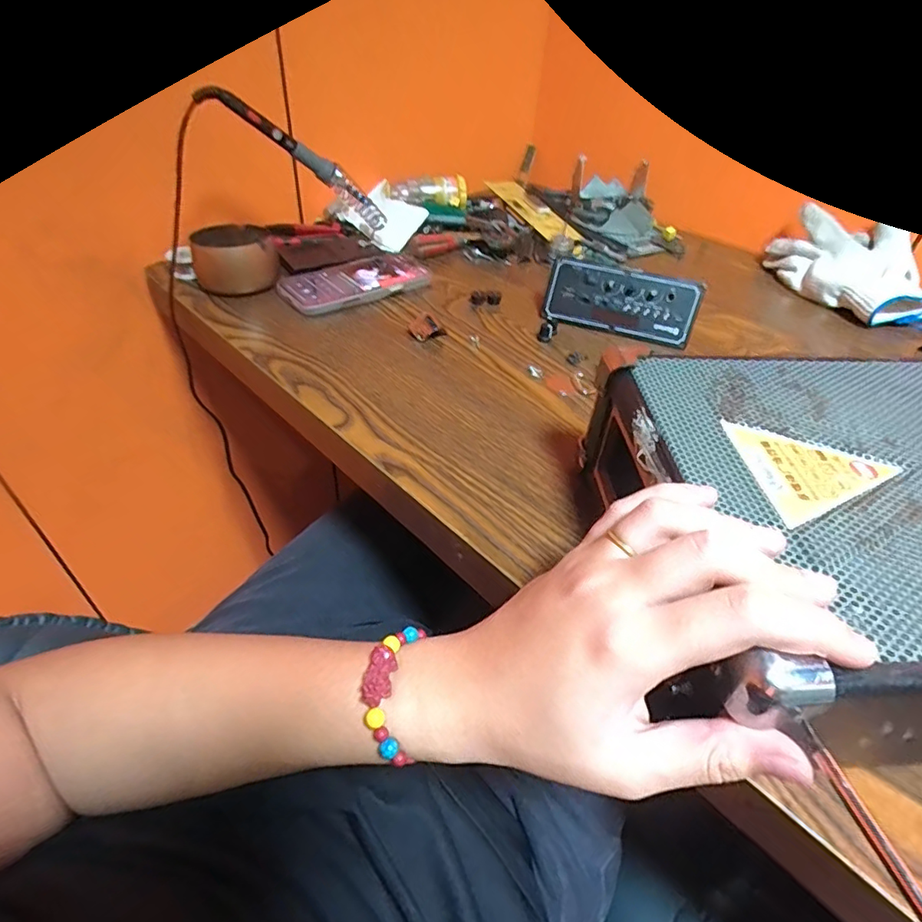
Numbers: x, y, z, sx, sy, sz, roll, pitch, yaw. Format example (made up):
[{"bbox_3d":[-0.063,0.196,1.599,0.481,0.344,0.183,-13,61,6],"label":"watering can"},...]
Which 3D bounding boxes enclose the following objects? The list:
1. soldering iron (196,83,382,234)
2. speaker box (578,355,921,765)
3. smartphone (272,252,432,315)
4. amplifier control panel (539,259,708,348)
[{"bbox_3d":[-0.151,-0.294,0.517,0.035,0.028,0.243,35,12,29],"label":"soldering iron"},{"bbox_3d":[0.200,0.040,0.275,0.237,0.089,0.209,-4,45,-5],"label":"speaker box"},{"bbox_3d":[-0.114,-0.197,0.562,0.162,0.015,0.076,-24,55,-31],"label":"smartphone"},{"bbox_3d":[0.160,-0.161,0.525,0.147,0.062,0.017,17,22,11],"label":"amplifier control panel"}]

